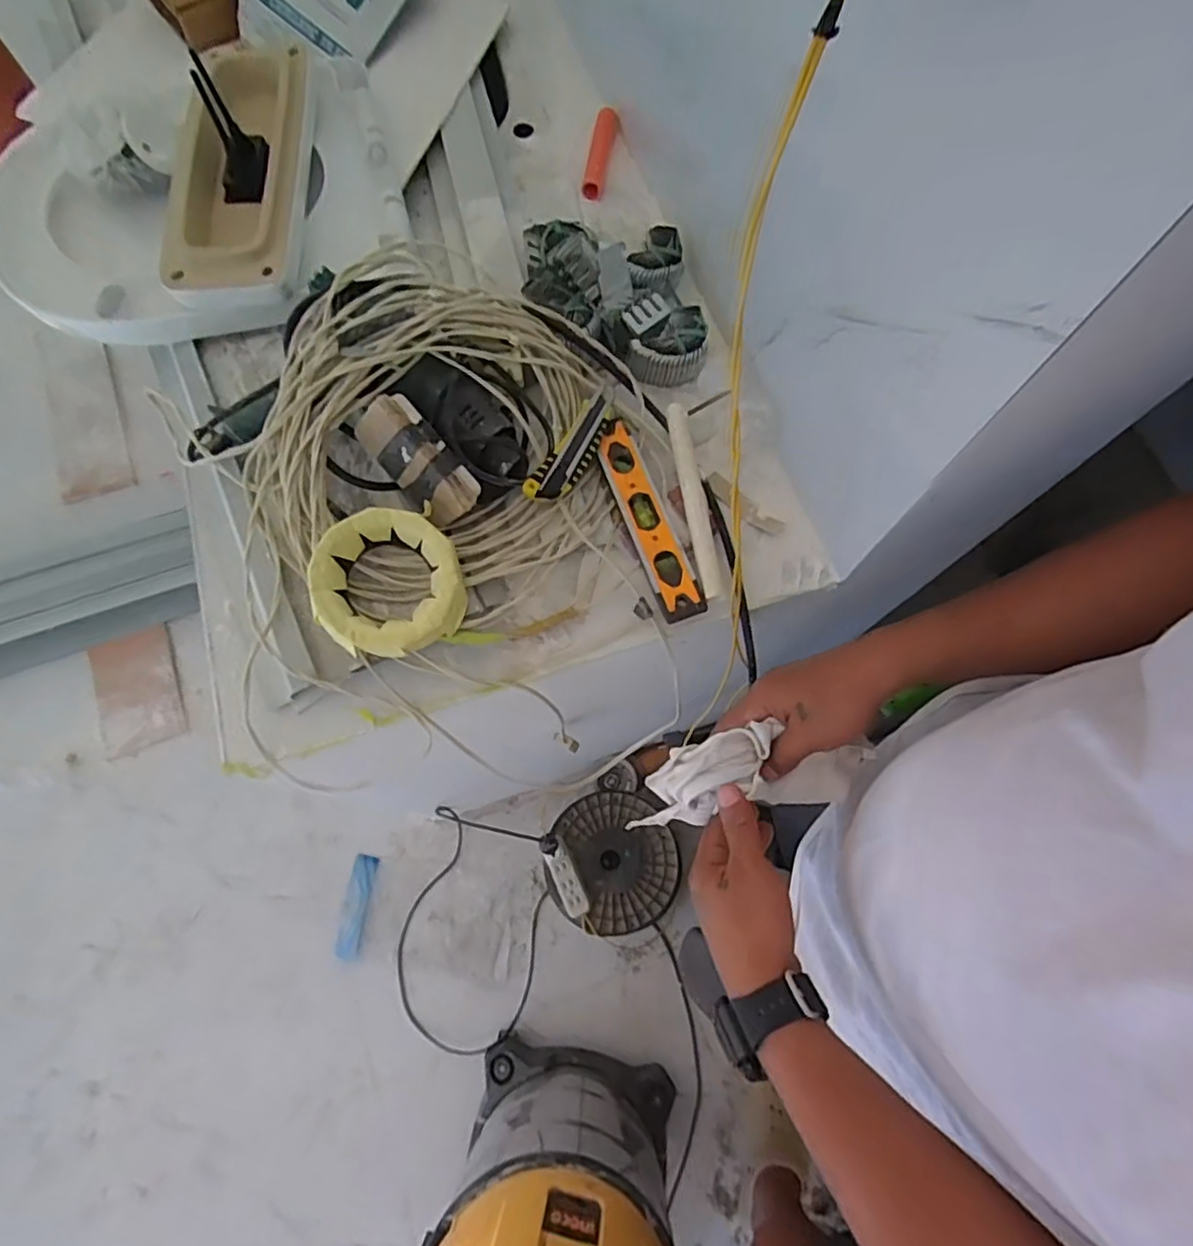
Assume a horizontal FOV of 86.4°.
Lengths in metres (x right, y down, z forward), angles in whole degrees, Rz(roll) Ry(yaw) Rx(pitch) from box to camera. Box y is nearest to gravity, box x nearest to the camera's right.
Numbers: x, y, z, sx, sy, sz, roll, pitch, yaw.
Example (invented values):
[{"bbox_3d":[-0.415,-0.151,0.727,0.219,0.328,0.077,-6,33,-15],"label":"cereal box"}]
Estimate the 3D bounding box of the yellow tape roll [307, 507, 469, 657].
[{"bbox_3d":[-0.177,-0.034,0.548,0.123,0.033,0.123,1,81,-7],"label":"yellow tape roll"}]

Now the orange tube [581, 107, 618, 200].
[{"bbox_3d":[0.004,-0.588,0.800,0.023,0.027,0.134,12,84,5],"label":"orange tube"}]

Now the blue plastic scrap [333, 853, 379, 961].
[{"bbox_3d":[-0.479,0.564,1.269,0.052,0.022,0.189,6,70,2],"label":"blue plastic scrap"}]

